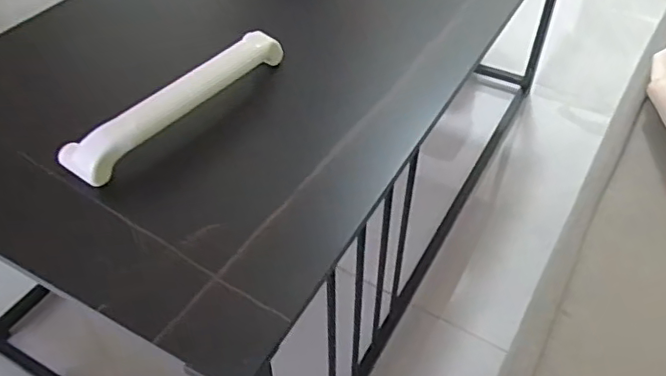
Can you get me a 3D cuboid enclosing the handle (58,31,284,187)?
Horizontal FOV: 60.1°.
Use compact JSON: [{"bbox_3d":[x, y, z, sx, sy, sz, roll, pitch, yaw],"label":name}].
[{"bbox_3d":[-0.172,-0.105,0.655,0.052,0.047,0.289,30,51,26],"label":"handle"}]

